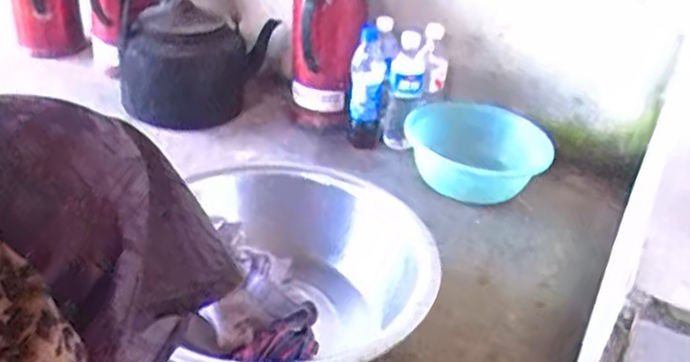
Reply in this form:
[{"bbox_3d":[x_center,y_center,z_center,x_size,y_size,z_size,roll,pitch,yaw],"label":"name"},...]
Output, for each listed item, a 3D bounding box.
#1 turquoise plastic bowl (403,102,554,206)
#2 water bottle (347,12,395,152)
[{"bbox_3d":[0.239,-0.059,1.300,0.252,0.103,0.217,18,34,25],"label":"turquoise plastic bowl"},{"bbox_3d":[0.051,-0.188,1.352,0.078,0.248,0.077,13,12,17],"label":"water bottle"}]

